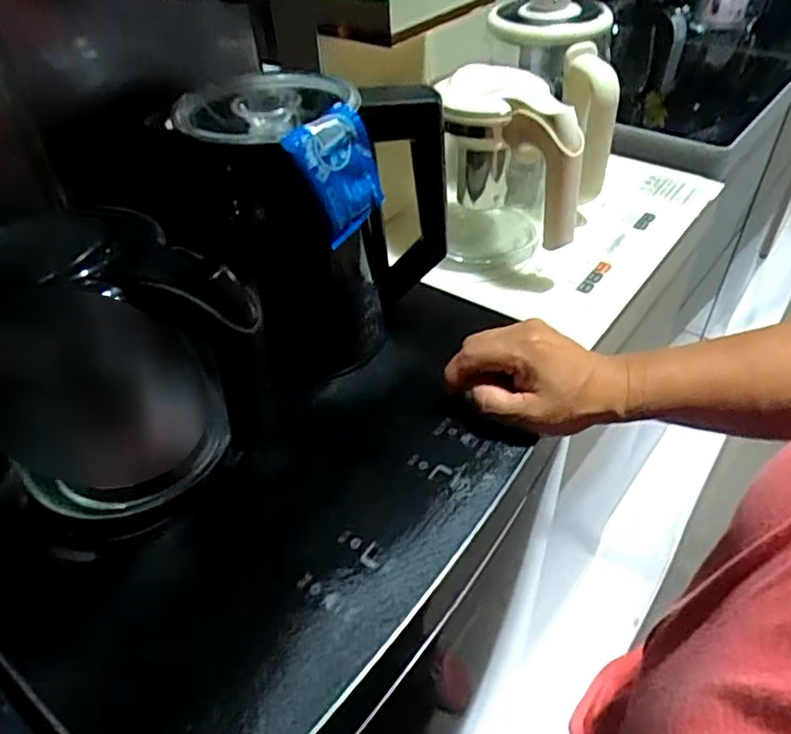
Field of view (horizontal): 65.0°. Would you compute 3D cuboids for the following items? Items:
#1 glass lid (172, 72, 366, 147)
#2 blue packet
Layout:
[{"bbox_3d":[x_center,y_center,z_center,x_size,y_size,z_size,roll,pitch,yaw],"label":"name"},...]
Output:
[{"bbox_3d":[-0.080,-0.161,0.391,0.111,0.025,0.106,-2,43,2],"label":"glass lid"},{"bbox_3d":[-0.034,-0.116,0.376,0.018,0.070,0.061,22,49,25],"label":"blue packet"}]

